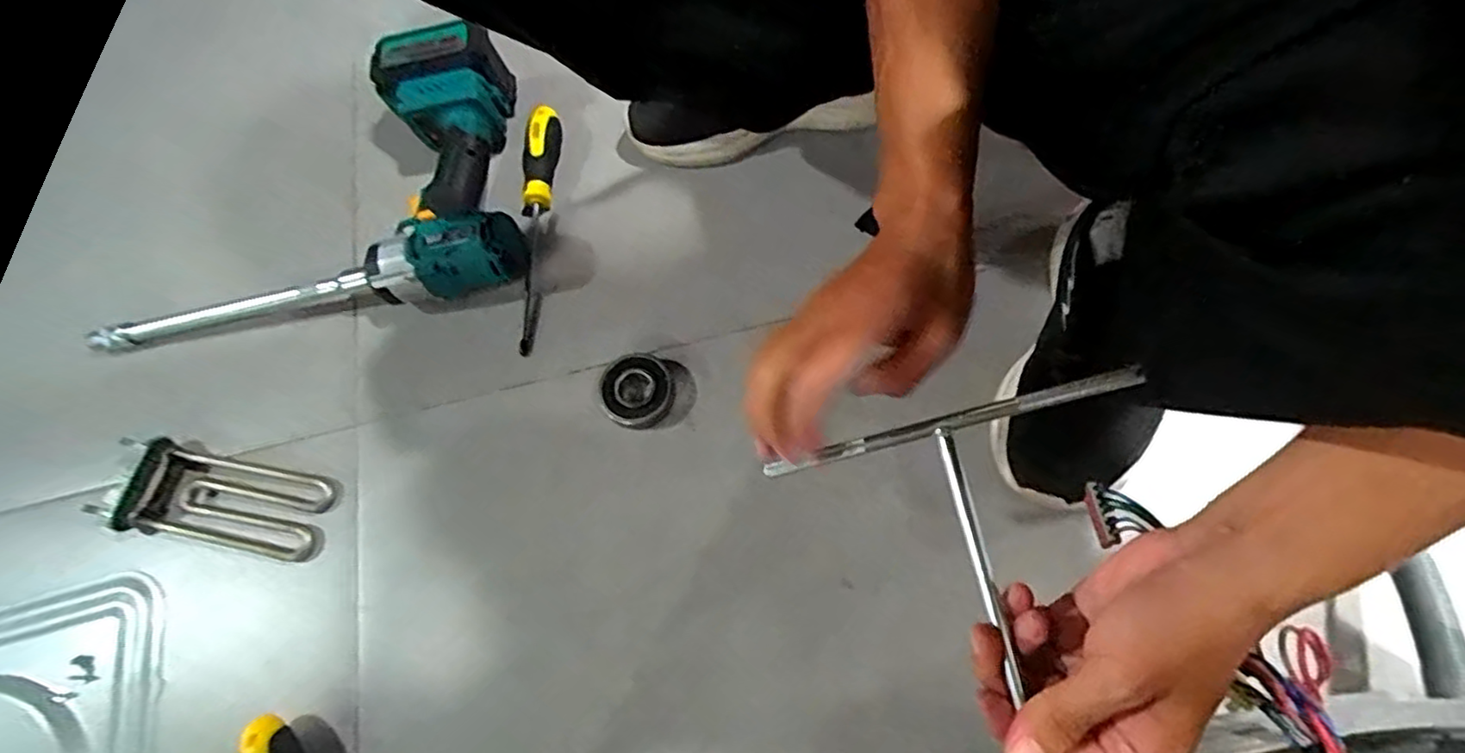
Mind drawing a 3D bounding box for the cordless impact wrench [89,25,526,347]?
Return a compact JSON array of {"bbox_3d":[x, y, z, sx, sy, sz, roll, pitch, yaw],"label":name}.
[{"bbox_3d":[-0.400,-0.172,0.610,0.406,0.088,0.252,-10,67,1],"label":"cordless impact wrench"}]

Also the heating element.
[{"bbox_3d":[-0.422,0.099,0.534,0.181,0.020,0.072,11,70,10],"label":"heating element"}]

